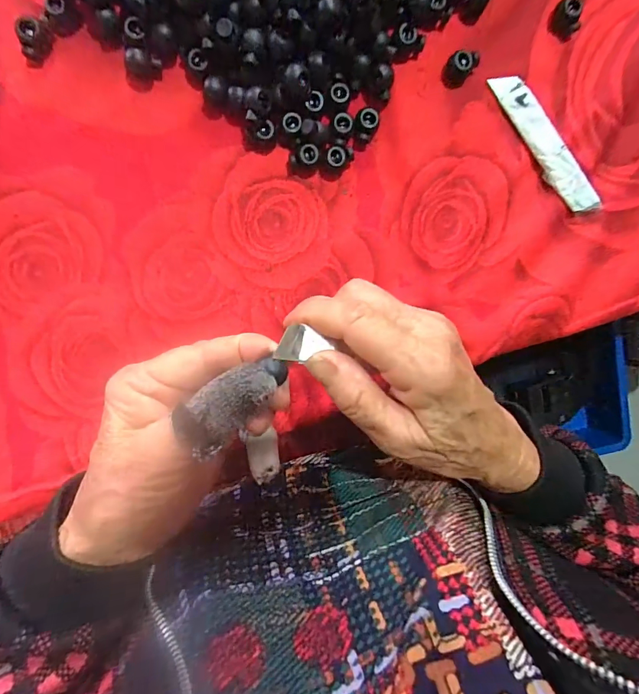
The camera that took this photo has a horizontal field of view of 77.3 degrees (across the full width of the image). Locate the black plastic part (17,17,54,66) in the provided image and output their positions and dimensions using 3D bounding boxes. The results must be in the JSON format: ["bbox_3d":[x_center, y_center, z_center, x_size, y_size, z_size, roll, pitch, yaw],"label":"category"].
[{"bbox_3d":[-0.158,-0.169,0.222,0.013,0.011,0.020,10,95,-7],"label":"black plastic part"}]

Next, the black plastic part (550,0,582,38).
[{"bbox_3d":[0.152,-0.203,0.246,0.012,0.012,0.019,-38,99,-1],"label":"black plastic part"}]

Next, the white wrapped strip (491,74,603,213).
[{"bbox_3d":[0.145,-0.129,0.255,0.018,0.008,0.101,-37,99,-1],"label":"white wrapped strip"}]

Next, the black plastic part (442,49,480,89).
[{"bbox_3d":[0.085,-0.170,0.243,0.016,0.012,0.020,38,92,-9],"label":"black plastic part"}]

